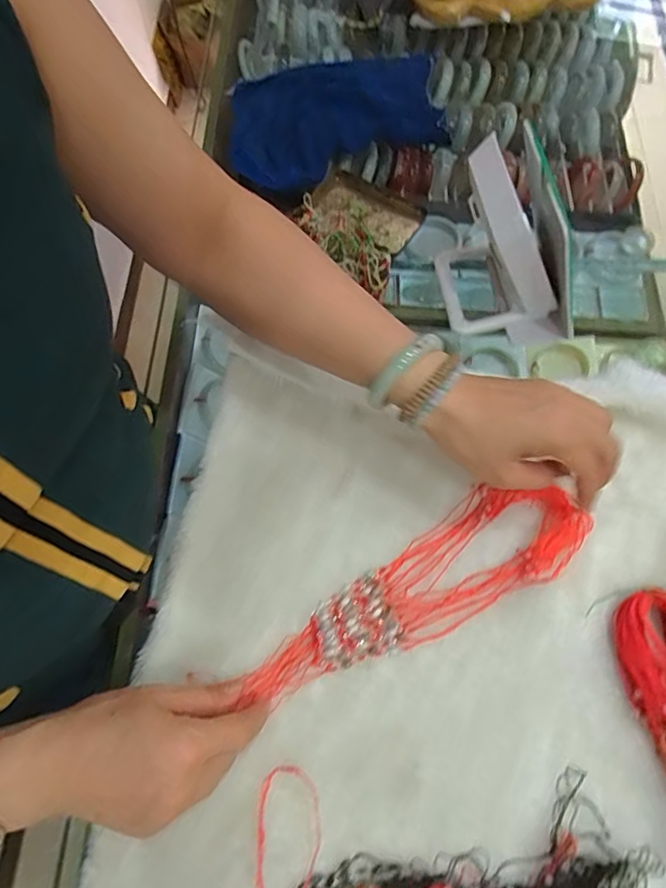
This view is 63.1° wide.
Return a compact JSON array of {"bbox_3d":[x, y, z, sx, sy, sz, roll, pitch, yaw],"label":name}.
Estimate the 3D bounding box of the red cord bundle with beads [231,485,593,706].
[{"bbox_3d":[0.061,0.111,0.417,0.283,0.015,0.074,-27,70,-6],"label":"red cord bundle with beads"}]

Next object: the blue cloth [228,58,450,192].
[{"bbox_3d":[0.003,-0.372,0.617,0.253,0.047,0.170,-21,69,-5],"label":"blue cloth"}]

